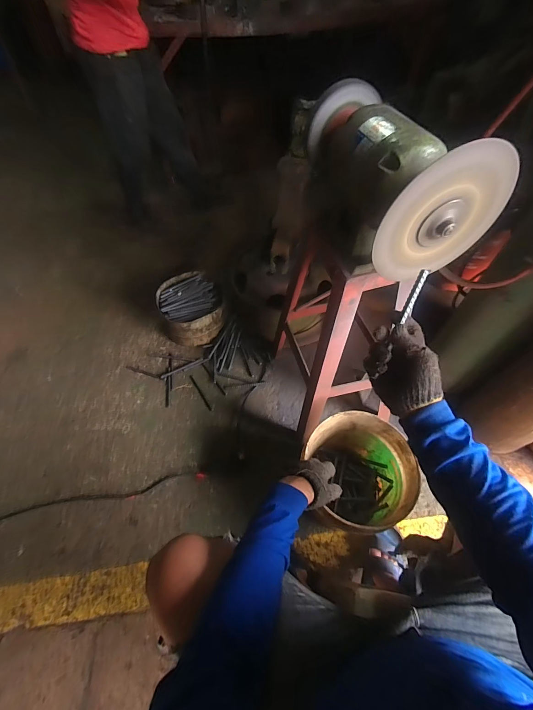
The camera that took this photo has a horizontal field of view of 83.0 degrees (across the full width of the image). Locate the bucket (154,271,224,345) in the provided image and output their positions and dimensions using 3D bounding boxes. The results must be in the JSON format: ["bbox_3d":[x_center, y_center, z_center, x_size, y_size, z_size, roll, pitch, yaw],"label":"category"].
[{"bbox_3d":[-0.327,-0.200,1.334,0.260,0.190,0.271,0,56,0],"label":"bucket"}]

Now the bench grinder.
[{"bbox_3d":[0.236,-0.335,0.575,0.215,0.224,0.374,-10,56,-7],"label":"bench grinder"}]

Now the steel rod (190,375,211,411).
[{"bbox_3d":[-0.263,0.148,1.199,0.012,0.004,0.184,-28,60,-18],"label":"steel rod"}]

